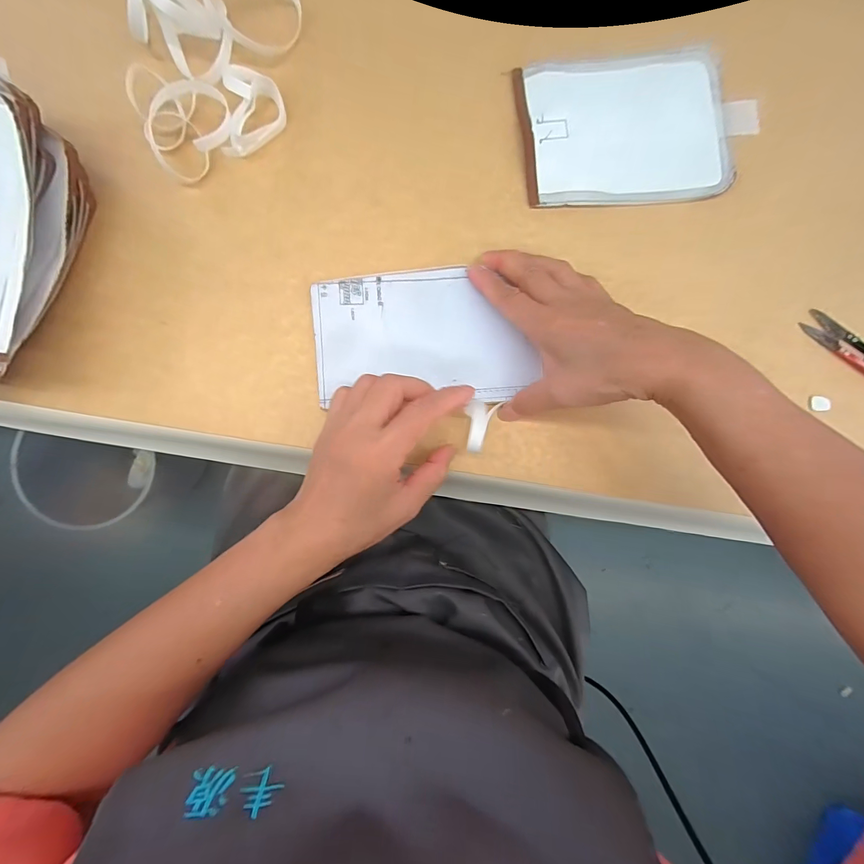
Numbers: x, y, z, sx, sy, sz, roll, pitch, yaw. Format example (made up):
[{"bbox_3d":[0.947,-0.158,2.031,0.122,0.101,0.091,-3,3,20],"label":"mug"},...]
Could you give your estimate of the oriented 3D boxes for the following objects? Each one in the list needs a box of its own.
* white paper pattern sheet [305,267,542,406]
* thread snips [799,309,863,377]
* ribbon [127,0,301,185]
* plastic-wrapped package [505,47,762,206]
[{"bbox_3d":[-0.005,-0.078,0.317,0.173,0.006,0.105,-3,87,-4],"label":"white paper pattern sheet"},{"bbox_3d":[0.373,-0.069,0.343,0.103,0.011,0.030,33,88,-3],"label":"thread snips"},{"bbox_3d":[-0.163,-0.288,0.300,0.156,0.044,0.126,-27,92,-3],"label":"ribbon"},{"bbox_3d":[0.181,-0.264,0.343,0.206,0.009,0.126,-9,90,-4],"label":"plastic-wrapped package"}]

